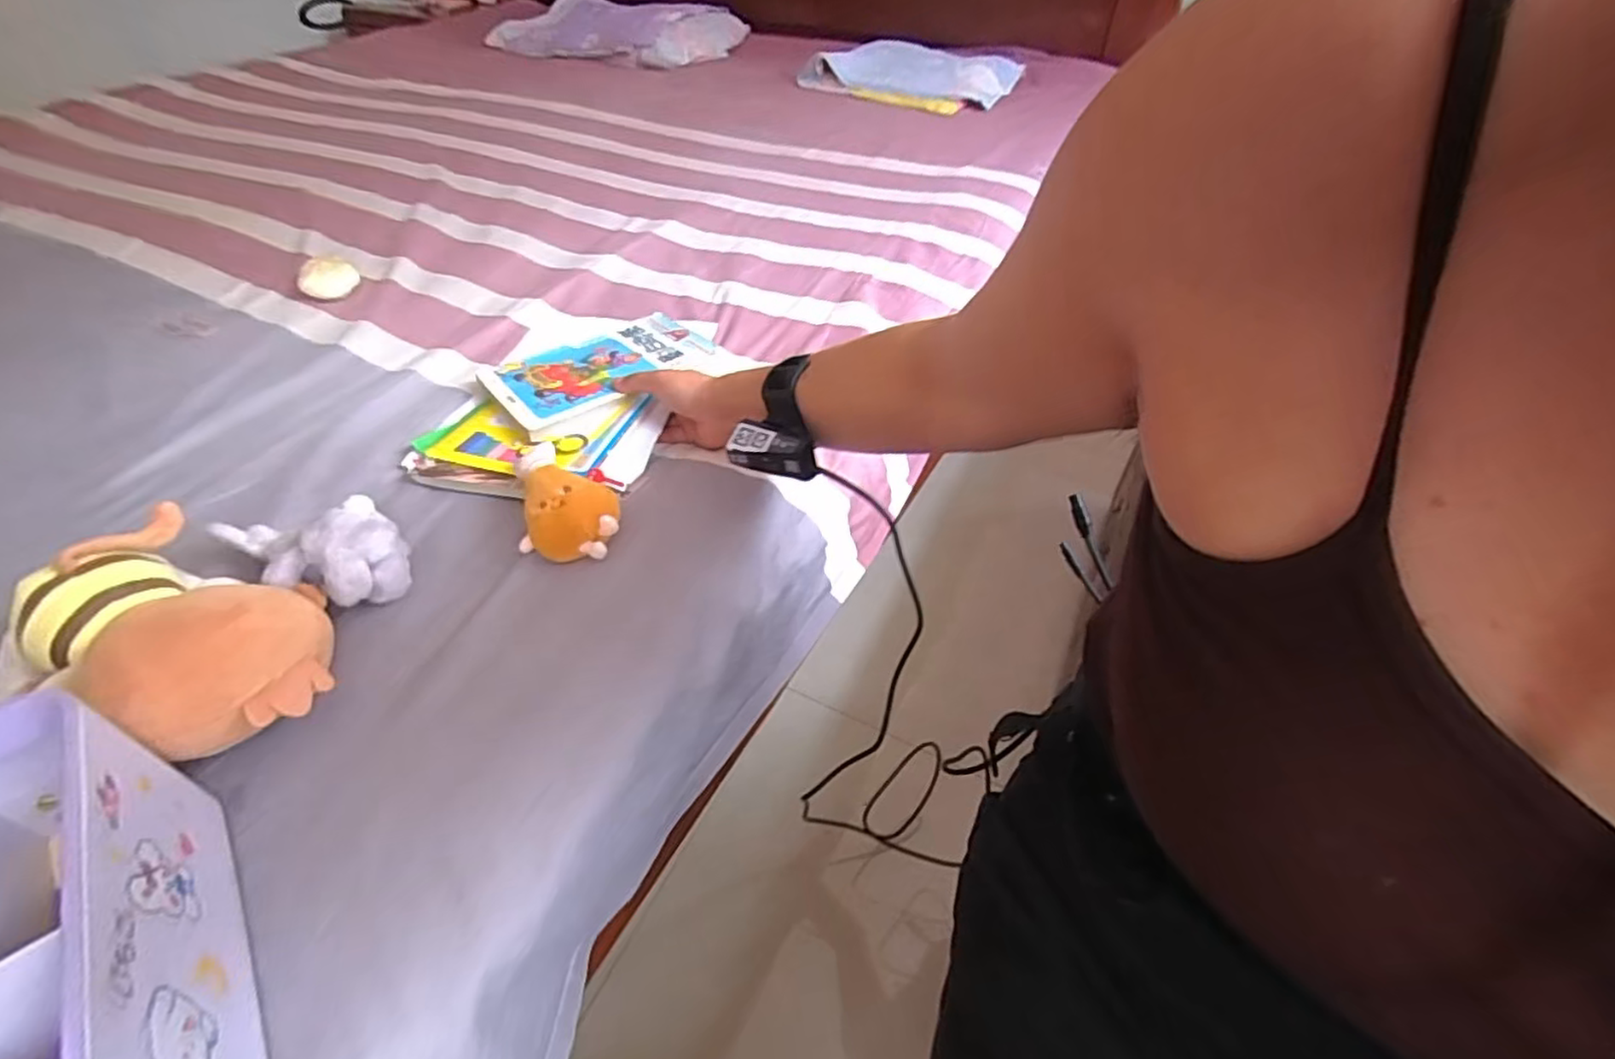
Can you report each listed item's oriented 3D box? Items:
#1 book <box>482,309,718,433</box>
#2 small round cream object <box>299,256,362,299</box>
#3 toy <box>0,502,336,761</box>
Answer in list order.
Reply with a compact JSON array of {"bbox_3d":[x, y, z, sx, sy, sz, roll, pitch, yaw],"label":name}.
[{"bbox_3d":[-0.215,-0.175,0.708,0.215,0.015,0.147,-31,52,-27],"label":"book"},{"bbox_3d":[-0.601,-0.316,0.853,0.066,0.033,0.049,-27,51,-24],"label":"small round cream object"},{"bbox_3d":[-0.383,0.067,0.421,0.170,0.078,0.120,13,46,14],"label":"toy"}]

